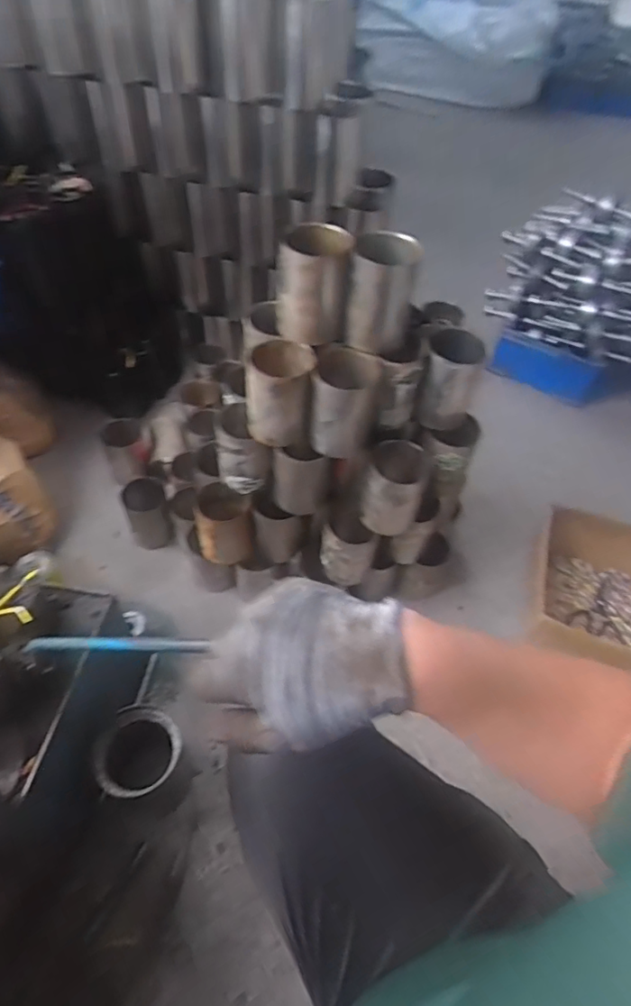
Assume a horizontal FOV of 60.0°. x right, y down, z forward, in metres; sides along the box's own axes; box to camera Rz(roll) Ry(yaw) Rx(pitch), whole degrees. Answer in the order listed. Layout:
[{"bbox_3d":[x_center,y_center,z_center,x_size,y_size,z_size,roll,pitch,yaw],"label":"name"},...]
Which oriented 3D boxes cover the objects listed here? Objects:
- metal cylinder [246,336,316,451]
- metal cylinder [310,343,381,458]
[{"bbox_3d":[-0.053,-0.161,0.813,0.095,0.120,0.095,-2,52,-5],"label":"metal cylinder"},{"bbox_3d":[0.040,-0.144,0.790,0.088,0.124,0.094,7,52,2],"label":"metal cylinder"}]

